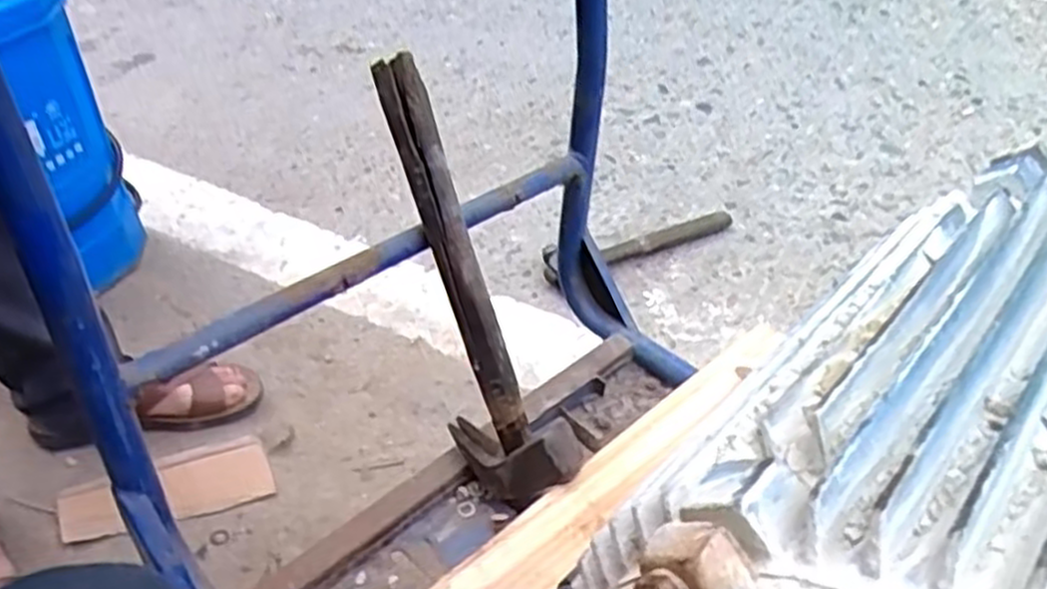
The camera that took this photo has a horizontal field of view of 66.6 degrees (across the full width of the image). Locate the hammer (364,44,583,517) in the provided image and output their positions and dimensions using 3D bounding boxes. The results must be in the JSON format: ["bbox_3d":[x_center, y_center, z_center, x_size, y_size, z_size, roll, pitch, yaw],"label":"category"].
[{"bbox_3d":[-0.045,0.002,0.630,0.068,0.374,0.102,-27,22,-28],"label":"hammer"}]

